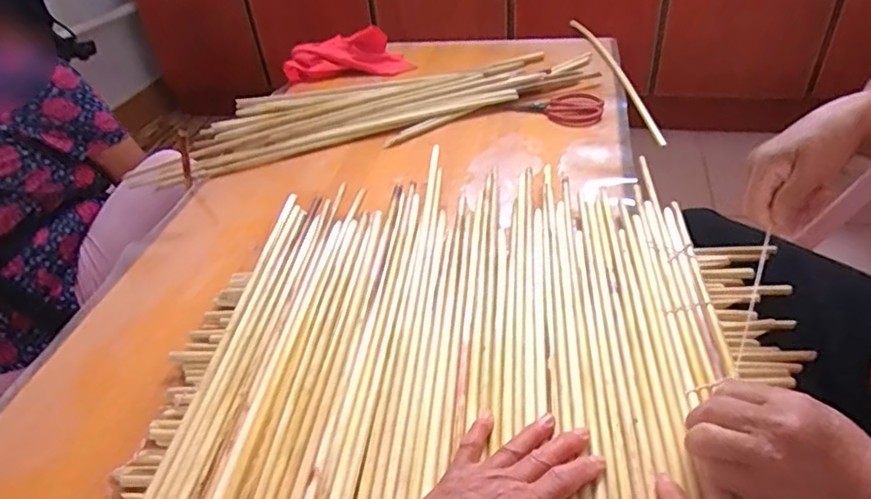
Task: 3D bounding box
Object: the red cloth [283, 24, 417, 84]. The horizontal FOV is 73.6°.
[{"bbox_3d":[-0.165,-0.368,1.095,0.234,0.043,0.130,-2,40,6],"label":"red cloth"}]

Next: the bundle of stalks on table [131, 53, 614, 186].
[{"bbox_3d":[-0.106,-0.243,0.967,0.742,0.032,0.227,-15,40,-12],"label":"bundle of stalks on table"}]

